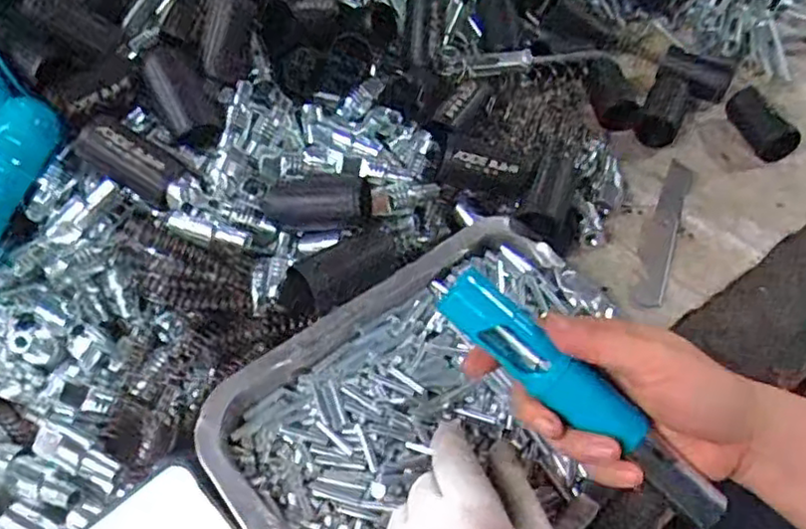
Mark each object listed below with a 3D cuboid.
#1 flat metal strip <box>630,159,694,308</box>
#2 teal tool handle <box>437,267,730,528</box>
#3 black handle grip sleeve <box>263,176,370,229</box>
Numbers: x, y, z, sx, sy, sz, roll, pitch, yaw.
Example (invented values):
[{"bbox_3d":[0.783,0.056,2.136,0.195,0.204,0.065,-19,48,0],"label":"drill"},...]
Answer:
[{"bbox_3d":[0.197,-0.026,0.508,0.021,0.004,0.143,17,58,18],"label":"flat metal strip"},{"bbox_3d":[0.094,0.069,0.345,0.179,0.020,0.021,40,58,-2],"label":"teal tool handle"},{"bbox_3d":[-0.056,-0.041,0.437,0.069,0.025,0.029,2,52,0],"label":"black handle grip sleeve"}]

